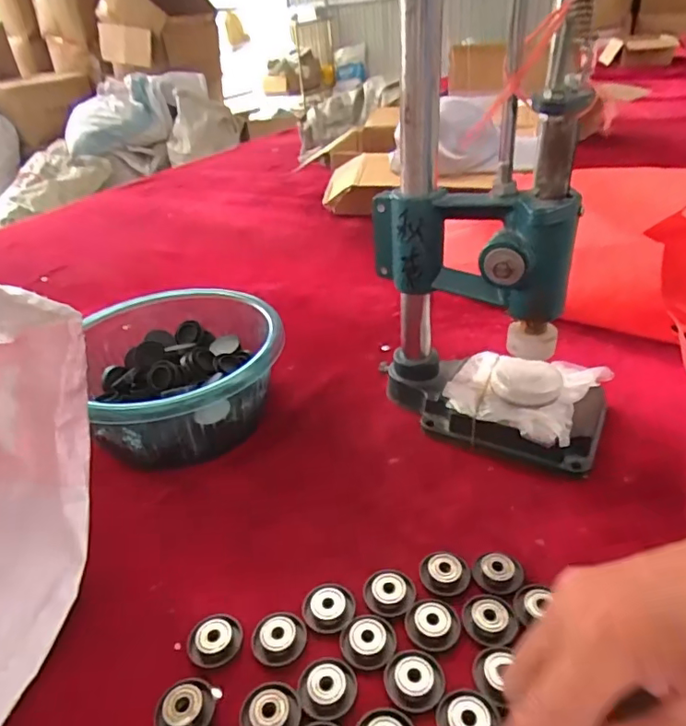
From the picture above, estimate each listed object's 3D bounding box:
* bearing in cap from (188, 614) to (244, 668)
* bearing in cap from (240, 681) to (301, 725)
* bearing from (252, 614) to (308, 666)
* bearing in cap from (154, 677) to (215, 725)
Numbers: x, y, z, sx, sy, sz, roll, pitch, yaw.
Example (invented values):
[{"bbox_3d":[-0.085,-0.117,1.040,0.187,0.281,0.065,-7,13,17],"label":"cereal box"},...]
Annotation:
[{"bbox_3d":[-0.081,0.172,0.337,0.033,0.007,0.035,-3,33,2],"label":"bearing in cap"},{"bbox_3d":[-0.041,0.193,0.298,0.032,0.007,0.033,-6,33,-3],"label":"bearing in cap"},{"bbox_3d":[-0.039,0.170,0.334,0.033,0.006,0.032,-3,33,2],"label":"bearing"},{"bbox_3d":[-0.090,0.195,0.303,0.031,0.007,0.034,-6,33,-4],"label":"bearing in cap"}]

